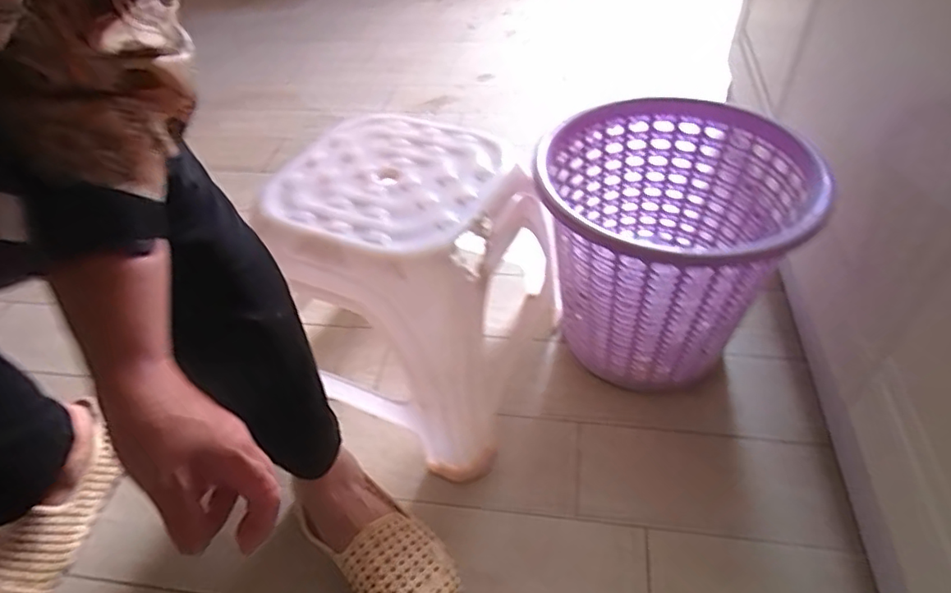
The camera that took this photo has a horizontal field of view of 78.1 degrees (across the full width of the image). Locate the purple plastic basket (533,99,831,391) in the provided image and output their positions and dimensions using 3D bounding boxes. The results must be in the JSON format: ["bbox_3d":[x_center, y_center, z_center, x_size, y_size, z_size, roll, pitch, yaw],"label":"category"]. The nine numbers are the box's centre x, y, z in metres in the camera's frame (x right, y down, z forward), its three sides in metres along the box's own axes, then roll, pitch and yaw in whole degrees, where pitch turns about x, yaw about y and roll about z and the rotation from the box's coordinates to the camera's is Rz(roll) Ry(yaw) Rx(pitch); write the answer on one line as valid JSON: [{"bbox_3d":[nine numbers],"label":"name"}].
[{"bbox_3d":[0.208,-0.038,0.682,0.267,0.269,0.272,17,45,18],"label":"purple plastic basket"}]

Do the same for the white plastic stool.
[{"bbox_3d":[-0.066,-0.003,0.655,0.244,0.281,0.233,23,52,26],"label":"white plastic stool"}]

